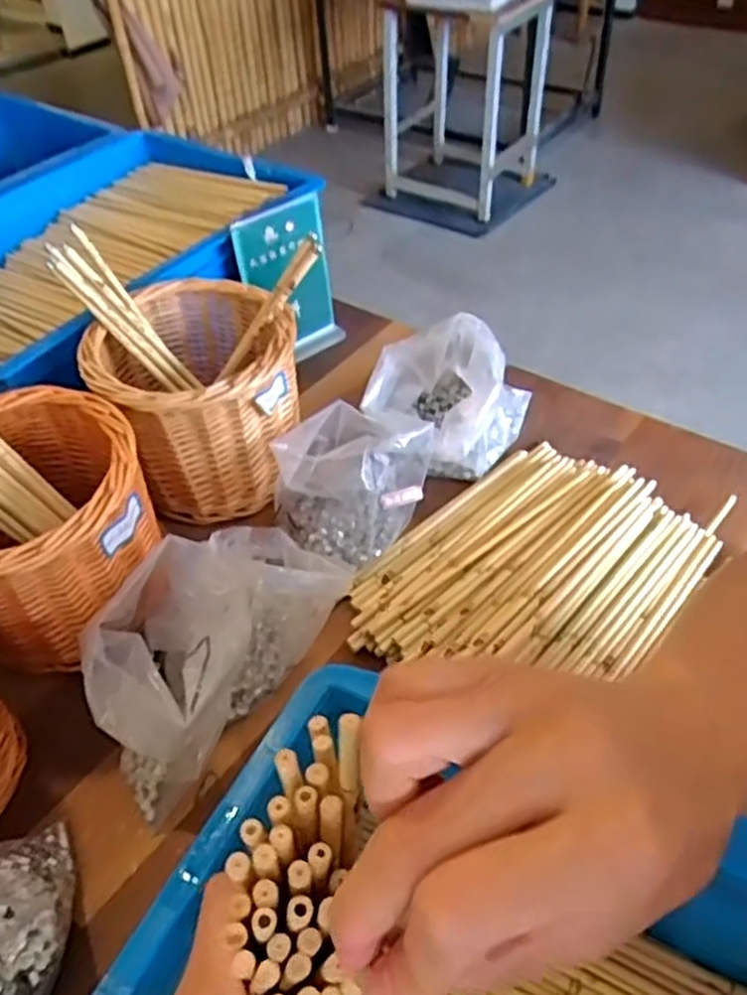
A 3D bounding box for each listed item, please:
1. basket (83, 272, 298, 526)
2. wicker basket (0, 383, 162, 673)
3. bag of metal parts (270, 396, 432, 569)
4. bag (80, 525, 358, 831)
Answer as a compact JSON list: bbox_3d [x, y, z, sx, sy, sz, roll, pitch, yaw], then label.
[{"bbox_3d":[-0.147,-0.080,0.653,0.164,0.149,0.172,-21,44,-17],"label":"basket"},{"bbox_3d":[-0.246,0.027,0.556,0.164,0.137,0.169,-2,42,4],"label":"wicker basket"},{"bbox_3d":[-0.025,-0.012,0.616,0.115,0.095,0.099,26,50,30],"label":"bag of metal parts"},{"bbox_3d":[-0.120,0.098,0.535,0.131,0.091,0.204,22,48,27],"label":"bag"}]

